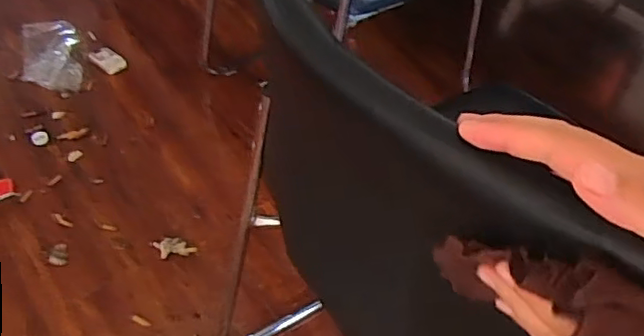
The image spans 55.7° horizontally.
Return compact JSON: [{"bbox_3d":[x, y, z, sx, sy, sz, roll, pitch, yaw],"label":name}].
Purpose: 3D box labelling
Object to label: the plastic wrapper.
[{"bbox_3d":[-0.682,-0.283,1.538,0.136,0.050,0.264,-10,49,-15],"label":"plastic wrapper"}]

